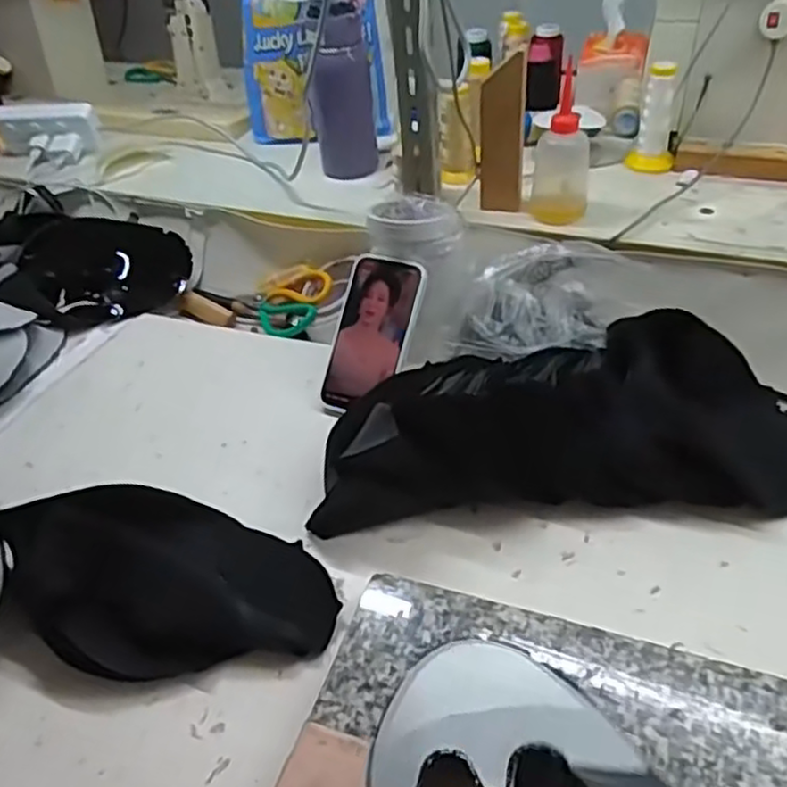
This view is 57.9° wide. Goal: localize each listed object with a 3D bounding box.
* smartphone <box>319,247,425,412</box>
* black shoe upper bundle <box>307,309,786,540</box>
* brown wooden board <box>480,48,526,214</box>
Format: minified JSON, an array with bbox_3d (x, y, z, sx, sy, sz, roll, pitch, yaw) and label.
[{"bbox_3d":[-0.022,-0.061,0.732,0.081,0.009,0.164,15,87,20],"label":"smartphone"},{"bbox_3d":[0.157,0.018,0.639,0.426,0.112,0.171,-2,41,4],"label":"black shoe upper bundle"},{"bbox_3d":[0.121,-0.283,0.789,0.040,0.163,0.026,14,44,21],"label":"brown wooden board"}]

